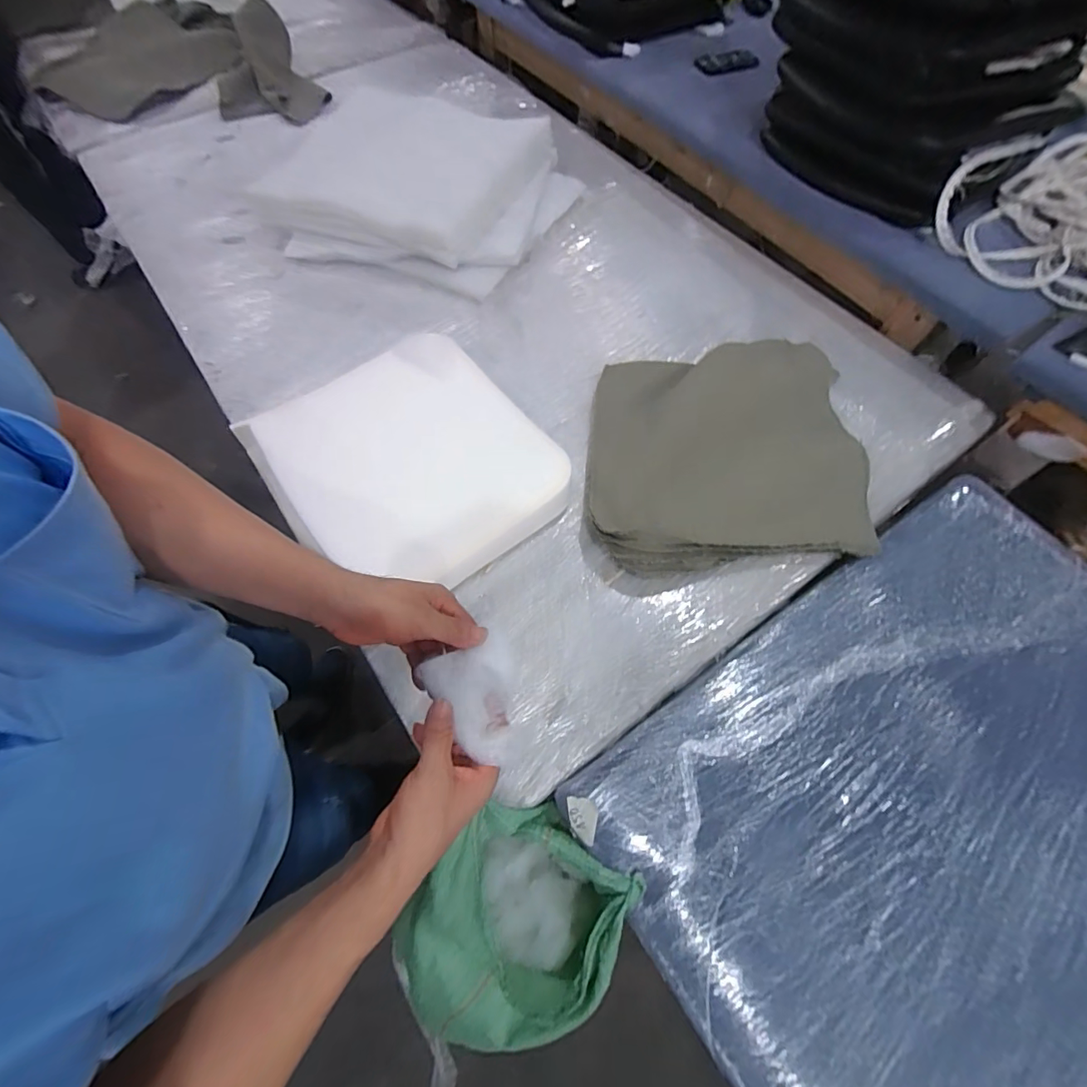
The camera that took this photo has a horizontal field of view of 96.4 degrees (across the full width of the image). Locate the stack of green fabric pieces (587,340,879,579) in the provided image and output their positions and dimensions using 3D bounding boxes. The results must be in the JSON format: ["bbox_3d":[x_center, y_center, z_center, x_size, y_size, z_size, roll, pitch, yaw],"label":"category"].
[{"bbox_3d":[0.311,-0.172,0.852,0.474,0.083,0.461,-4,65,-3],"label":"stack of green fabric pieces"}]

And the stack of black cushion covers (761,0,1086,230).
[{"bbox_3d":[0.710,-0.936,0.907,0.348,0.380,0.485,-25,67,-12],"label":"stack of black cushion covers"}]

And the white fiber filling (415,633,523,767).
[{"bbox_3d":[-0.050,0.142,0.441,0.079,0.035,0.104,-28,68,-14],"label":"white fiber filling"}]

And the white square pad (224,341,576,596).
[{"bbox_3d":[-0.233,-0.137,0.842,0.423,0.056,0.469,-34,70,-16],"label":"white square pad"}]

